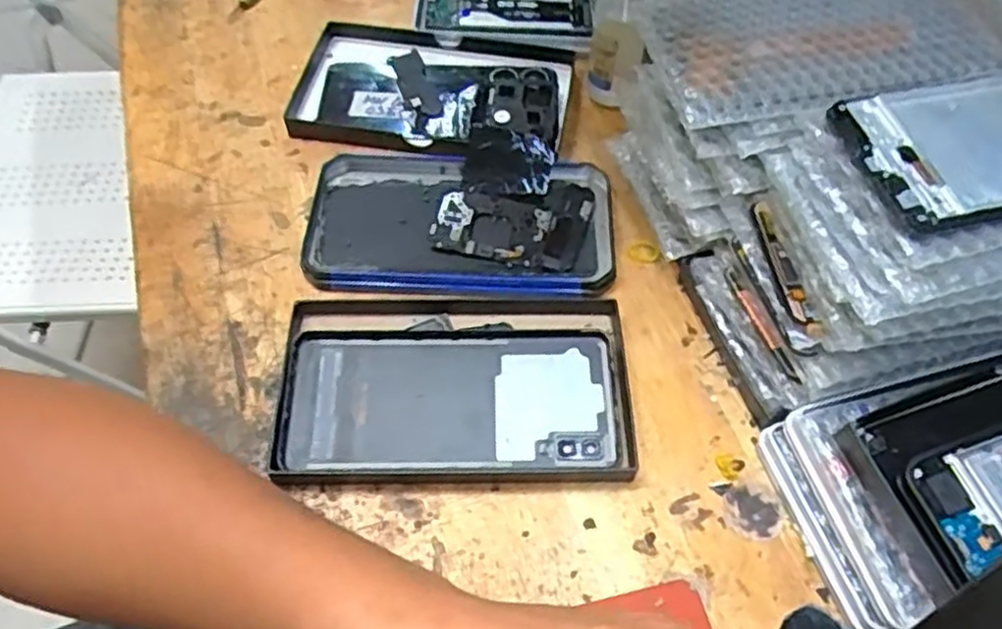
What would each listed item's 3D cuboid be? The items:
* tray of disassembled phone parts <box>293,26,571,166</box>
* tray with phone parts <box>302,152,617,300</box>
[{"bbox_3d":[-0.043,-0.144,0.498,0.172,0.022,0.104,9,57,6],"label":"tray of disassembled phone parts"},{"bbox_3d":[-0.023,-0.051,0.441,0.175,0.011,0.102,4,57,3],"label":"tray with phone parts"}]

